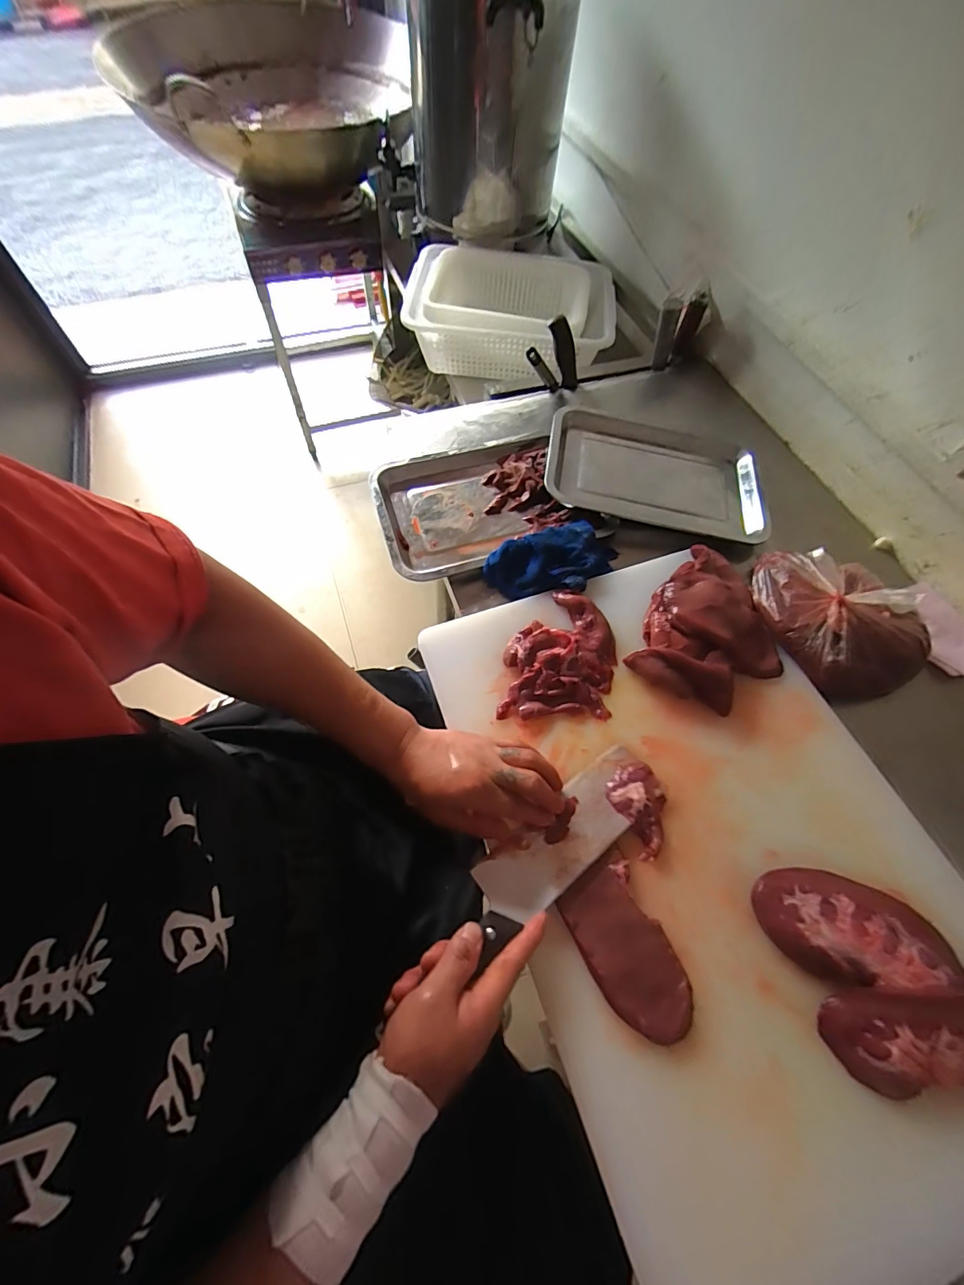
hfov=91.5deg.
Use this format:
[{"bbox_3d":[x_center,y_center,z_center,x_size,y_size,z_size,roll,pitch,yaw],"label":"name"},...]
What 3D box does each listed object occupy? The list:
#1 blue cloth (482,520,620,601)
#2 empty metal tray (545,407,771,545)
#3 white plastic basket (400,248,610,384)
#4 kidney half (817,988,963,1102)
[{"bbox_3d":[0.095,-0.101,0.580,0.174,0.036,0.082,-21,63,-10],"label":"blue cloth"},{"bbox_3d":[0.248,-0.234,0.670,0.307,0.058,0.198,12,62,7],"label":"empty metal tray"},{"bbox_3d":[0.058,-0.643,0.918,0.379,0.098,0.295,8,63,2],"label":"white plastic basket"},{"bbox_3d":[0.343,0.302,0.358,0.143,0.034,0.063,-4,61,-2],"label":"kidney half"}]

